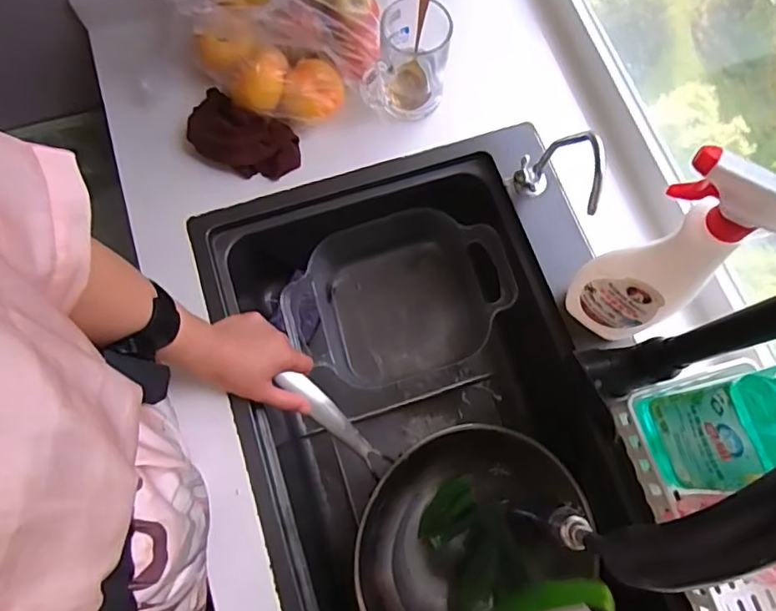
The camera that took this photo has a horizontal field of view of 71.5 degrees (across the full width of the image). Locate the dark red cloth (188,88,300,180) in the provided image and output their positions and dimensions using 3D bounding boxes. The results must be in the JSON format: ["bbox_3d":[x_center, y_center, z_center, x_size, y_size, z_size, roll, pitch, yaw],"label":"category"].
[{"bbox_3d":[-0.178,-0.200,0.657,0.136,0.043,0.075,26,75,6],"label":"dark red cloth"}]

